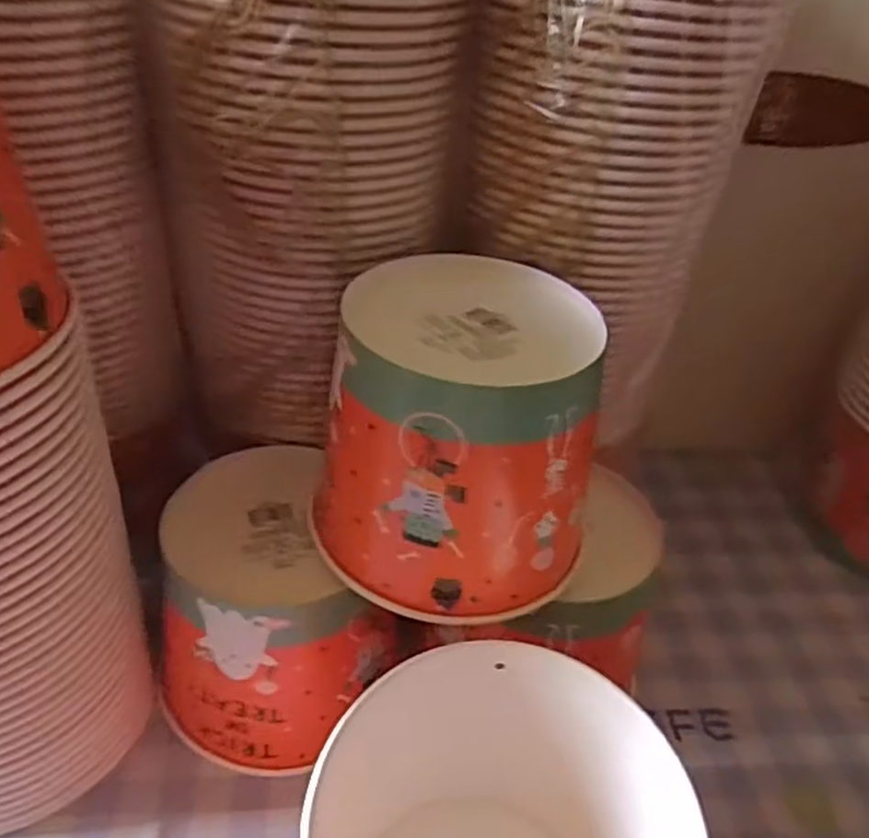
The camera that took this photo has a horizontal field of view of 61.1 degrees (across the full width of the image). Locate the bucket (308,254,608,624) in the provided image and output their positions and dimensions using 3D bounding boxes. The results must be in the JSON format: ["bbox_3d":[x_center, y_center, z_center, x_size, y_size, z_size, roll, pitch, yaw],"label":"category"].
[{"bbox_3d":[0.018,0.008,0.389,0.138,0.139,0.131,4,38,-3],"label":"bucket"}]

